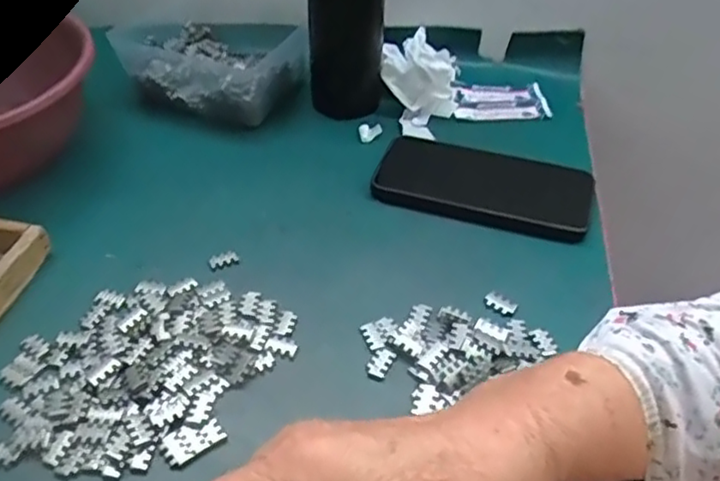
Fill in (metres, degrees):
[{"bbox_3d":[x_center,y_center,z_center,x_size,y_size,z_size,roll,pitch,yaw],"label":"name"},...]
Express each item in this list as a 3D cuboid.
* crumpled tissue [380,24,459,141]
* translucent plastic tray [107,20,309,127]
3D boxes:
[{"bbox_3d":[0.053,-0.146,0.591,0.073,0.043,0.128,5,43,6],"label":"crumpled tissue"},{"bbox_3d":[-0.135,-0.173,0.621,0.160,0.050,0.136,21,47,22],"label":"translucent plastic tray"}]

